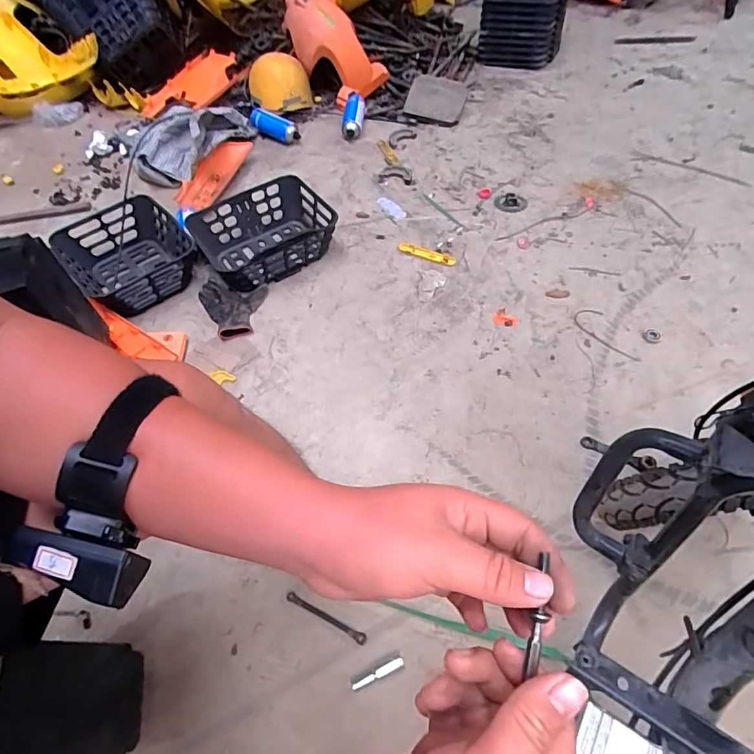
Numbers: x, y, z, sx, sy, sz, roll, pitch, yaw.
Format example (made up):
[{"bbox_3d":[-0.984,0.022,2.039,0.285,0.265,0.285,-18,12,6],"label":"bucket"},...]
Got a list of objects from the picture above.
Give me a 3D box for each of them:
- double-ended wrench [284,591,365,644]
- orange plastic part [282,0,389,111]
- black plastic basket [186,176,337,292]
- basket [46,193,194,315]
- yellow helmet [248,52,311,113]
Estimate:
[{"bbox_3d":[-0.079,0.370,0.742,0.139,0.004,0.015,22,58,19],"label":"double-ended wrench"},{"bbox_3d":[-0.133,-1.032,1.520,0.307,0.301,0.166,-2,53,2],"label":"orange plastic part"},{"bbox_3d":[-0.277,-0.355,1.221,0.305,0.129,0.292,-31,57,-18],"label":"black plastic basket"},{"bbox_3d":[-0.611,-0.295,1.181,0.265,0.116,0.307,-38,60,-22],"label":"basket"},{"bbox_3d":[-0.315,-0.936,1.545,0.193,0.128,0.145,-12,54,-6],"label":"yellow helmet"}]

